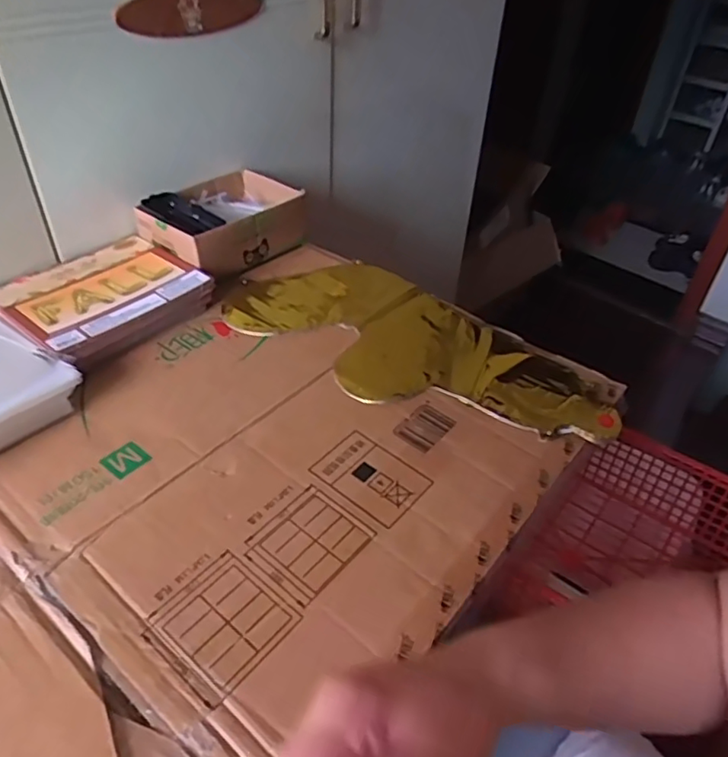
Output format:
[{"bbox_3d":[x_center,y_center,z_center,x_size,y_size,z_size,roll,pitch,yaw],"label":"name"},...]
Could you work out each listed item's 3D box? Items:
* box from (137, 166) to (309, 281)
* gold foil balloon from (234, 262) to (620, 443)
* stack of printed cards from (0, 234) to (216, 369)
[{"bbox_3d":[-0.177,-0.204,0.778,0.136,0.067,0.192,31,47,27],"label":"box"},{"bbox_3d":[0.050,-0.040,0.670,0.448,0.016,0.208,31,47,27],"label":"gold foil balloon"},{"bbox_3d":[-0.295,-0.094,0.673,0.181,0.031,0.196,27,45,24],"label":"stack of printed cards"}]

